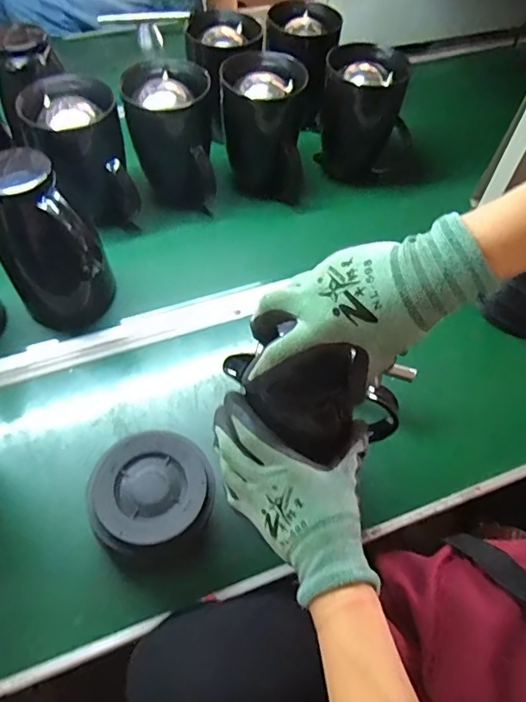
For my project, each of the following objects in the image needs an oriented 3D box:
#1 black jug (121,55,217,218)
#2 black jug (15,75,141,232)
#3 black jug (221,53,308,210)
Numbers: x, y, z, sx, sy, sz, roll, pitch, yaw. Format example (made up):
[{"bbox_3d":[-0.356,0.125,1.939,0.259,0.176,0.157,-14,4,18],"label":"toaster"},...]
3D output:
[{"bbox_3d":[-0.143,-0.337,0.778,0.133,0.191,0.136,-11,58,-10],"label":"black jug"},{"bbox_3d":[-0.258,-0.289,0.740,0.140,0.189,0.134,5,57,0],"label":"black jug"},{"bbox_3d":[-0.001,-0.355,0.809,0.134,0.184,0.113,-5,57,-6],"label":"black jug"}]

